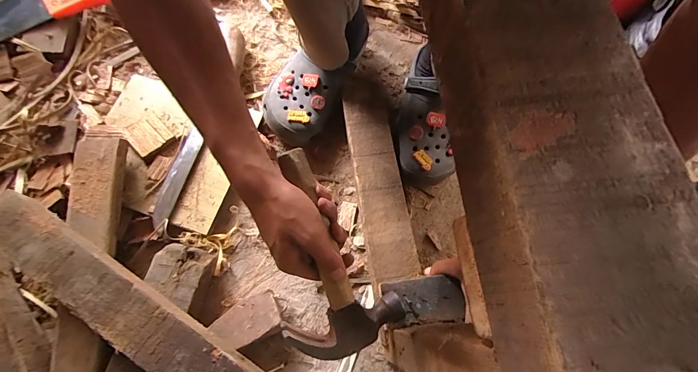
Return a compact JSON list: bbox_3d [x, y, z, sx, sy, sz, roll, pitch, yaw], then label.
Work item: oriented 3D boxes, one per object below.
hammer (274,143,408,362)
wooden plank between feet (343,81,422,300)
[{"bbox_3d":[-0.026,0.066,0.339,0.118,0.037,0.212,-18,92,-7],"label":"hammer"},{"bbox_3d":[0.040,-0.011,0.475,0.066,0.024,0.296,-6,71,-6],"label":"wooden plank between feet"}]

